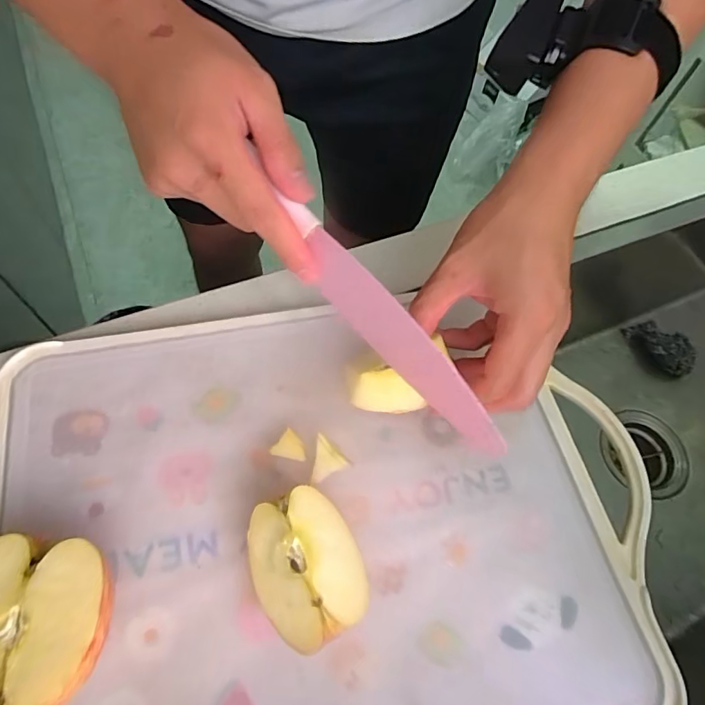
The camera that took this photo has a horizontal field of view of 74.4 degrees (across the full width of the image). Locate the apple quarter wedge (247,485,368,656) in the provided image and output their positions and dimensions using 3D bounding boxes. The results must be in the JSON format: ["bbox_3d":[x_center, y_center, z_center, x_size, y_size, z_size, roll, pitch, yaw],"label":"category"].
[{"bbox_3d":[-0.026,0.116,0.255,0.055,0.043,0.072,-25,67,-14],"label":"apple quarter wedge"}]

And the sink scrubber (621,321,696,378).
[{"bbox_3d":[0.423,-0.009,0.635,0.050,0.031,0.092,-28,68,-18],"label":"sink scrubber"}]

